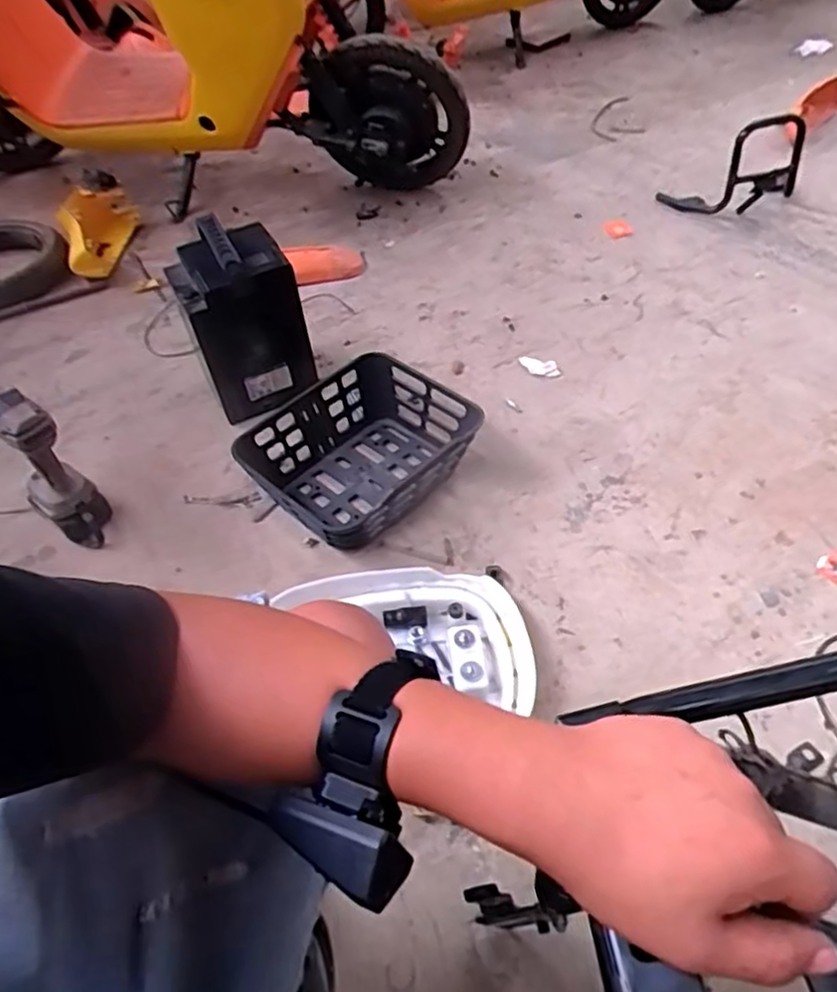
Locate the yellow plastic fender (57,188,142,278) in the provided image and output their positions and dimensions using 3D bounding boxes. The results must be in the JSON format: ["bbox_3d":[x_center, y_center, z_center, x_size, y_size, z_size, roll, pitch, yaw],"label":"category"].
[{"bbox_3d":[-0.669,-0.558,1.447,0.119,0.124,0.222,-8,48,-5],"label":"yellow plastic fender"}]

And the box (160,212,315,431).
[{"bbox_3d":[-0.273,-0.272,1.105,0.166,0.274,0.147,-25,52,-17],"label":"box"}]

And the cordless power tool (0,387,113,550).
[{"bbox_3d":[-0.512,-0.033,0.969,0.083,0.257,0.095,-34,55,-23],"label":"cordless power tool"}]

